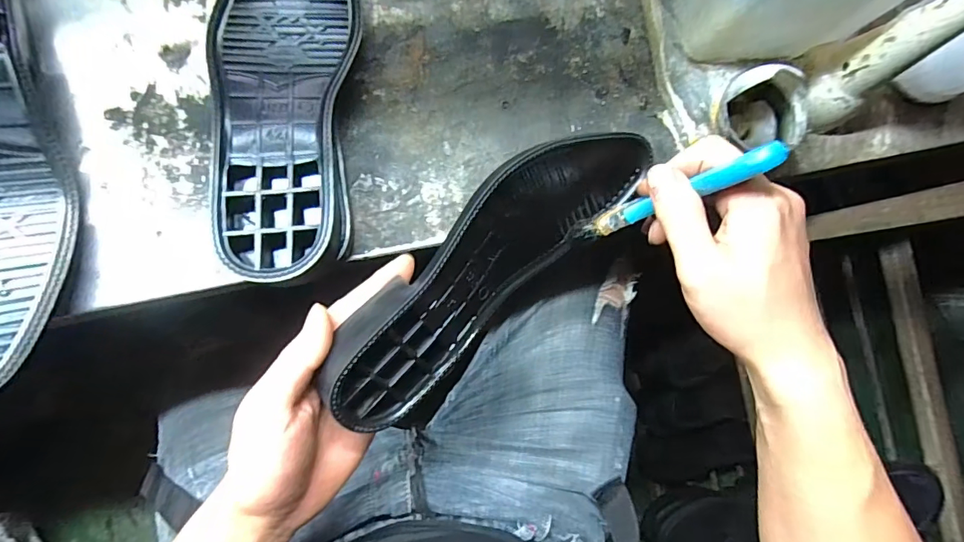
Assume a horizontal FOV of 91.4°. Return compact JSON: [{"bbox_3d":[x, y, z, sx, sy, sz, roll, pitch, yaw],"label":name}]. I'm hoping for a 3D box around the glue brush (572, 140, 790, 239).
[{"bbox_3d":[0.108,-0.042,0.293,0.009,0.157,0.015,-21,89,-30],"label":"glue brush"}]

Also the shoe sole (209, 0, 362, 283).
[{"bbox_3d":[-0.133,-0.132,0.318,0.089,0.025,0.282,0,73,-9],"label":"shoe sole"}]

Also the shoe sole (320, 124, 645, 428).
[{"bbox_3d":[0.015,-0.011,0.315,0.275,0.026,0.092,-48,132,-16],"label":"shoe sole"}]

